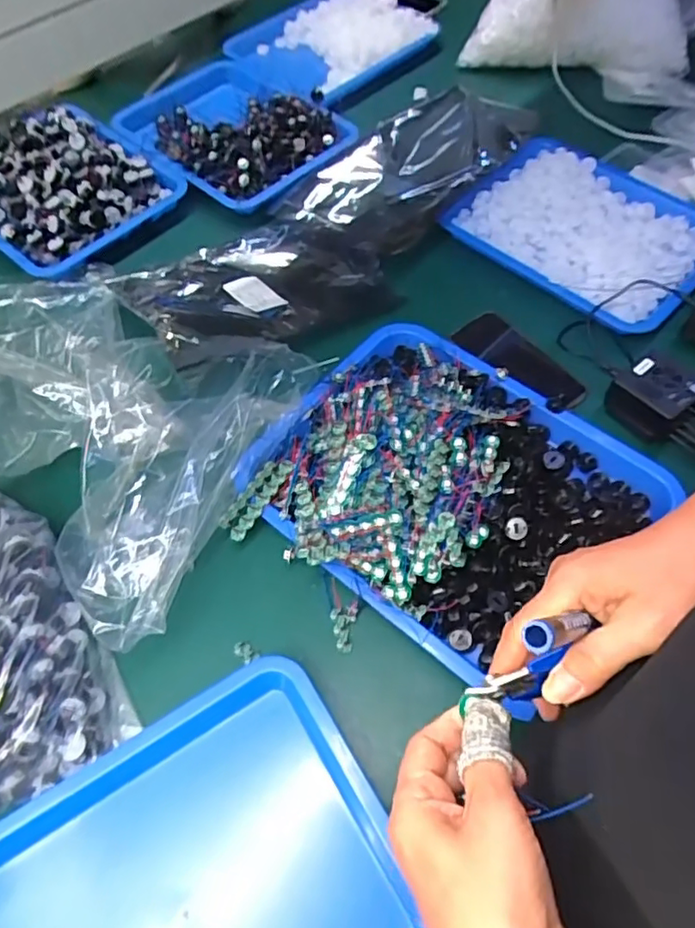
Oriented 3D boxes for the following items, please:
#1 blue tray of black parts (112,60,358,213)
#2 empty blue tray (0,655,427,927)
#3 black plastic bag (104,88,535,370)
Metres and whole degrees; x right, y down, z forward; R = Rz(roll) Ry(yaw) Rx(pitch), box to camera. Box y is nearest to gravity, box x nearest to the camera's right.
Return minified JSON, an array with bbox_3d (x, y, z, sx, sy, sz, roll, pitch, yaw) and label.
[{"bbox_3d":[-0.156,-0.500,0.880,0.278,0.057,0.244,39,68,20],"label":"blue tray of black parts"},{"bbox_3d":[-0.125,0.343,0.448,0.332,0.068,0.264,-29,64,-15],"label":"empty blue tray"},{"bbox_3d":[0.008,-0.308,0.748,0.581,0.085,0.223,-32,65,-16],"label":"black plastic bag"}]

